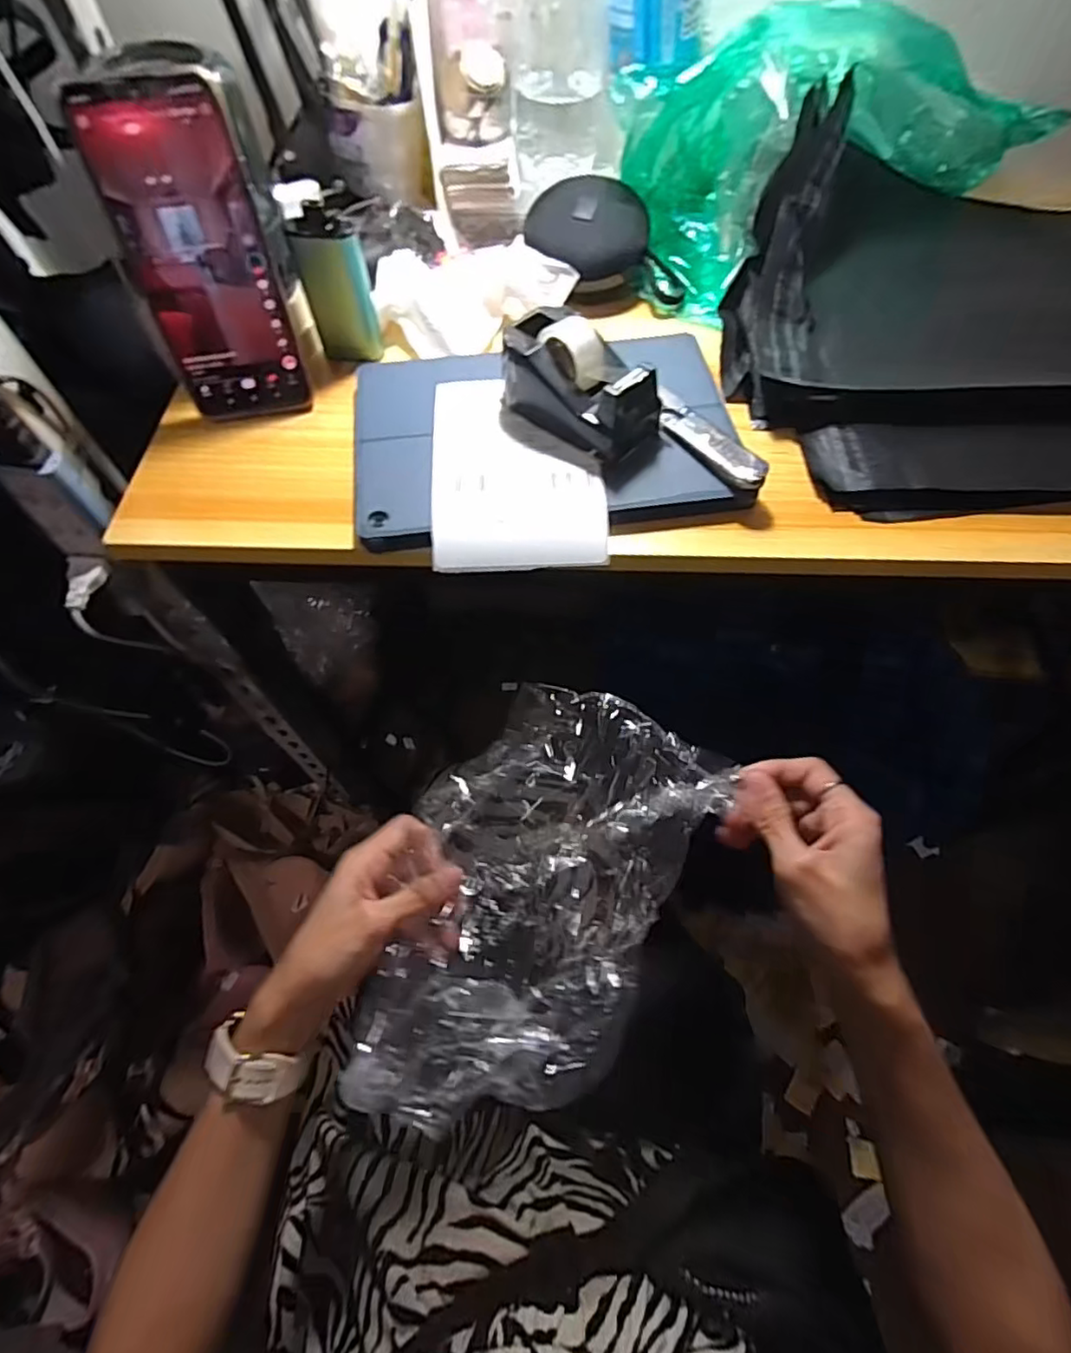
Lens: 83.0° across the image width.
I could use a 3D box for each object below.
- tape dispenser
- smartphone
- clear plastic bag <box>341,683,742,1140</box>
[{"bbox_3d":[0.026,-0.180,0.369,0.099,0.049,0.054,35,68,17],"label":"tape dispenser"},{"bbox_3d":[-0.193,-0.237,0.356,0.073,0.163,0.008,-11,46,-6],"label":"smartphone"},{"bbox_3d":[-0.007,0.127,0.336,0.146,0.094,0.228,26,65,13],"label":"clear plastic bag"}]

